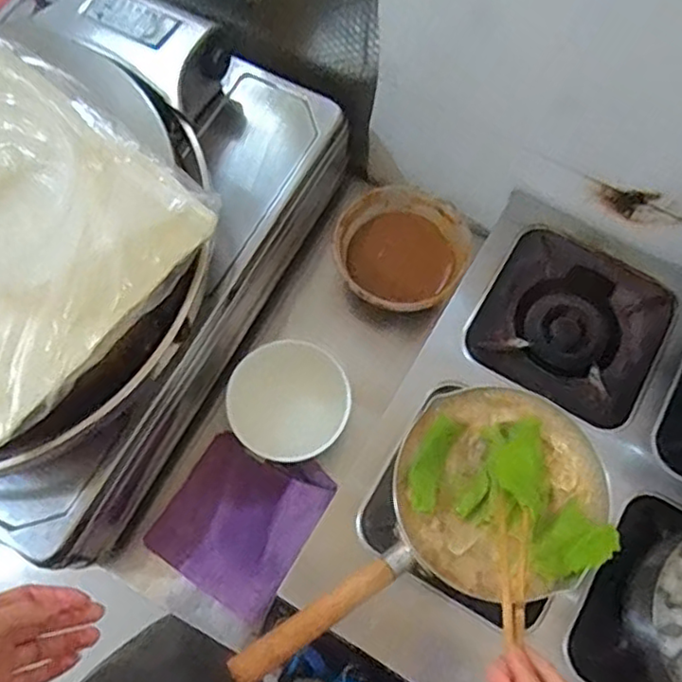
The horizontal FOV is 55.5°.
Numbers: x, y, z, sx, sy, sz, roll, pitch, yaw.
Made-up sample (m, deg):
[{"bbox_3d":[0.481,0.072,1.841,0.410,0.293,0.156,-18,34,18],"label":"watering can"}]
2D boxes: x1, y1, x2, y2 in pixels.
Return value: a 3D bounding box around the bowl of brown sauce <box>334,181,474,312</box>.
[{"bbox_3d":[0.069,-0.104,0.796,0.154,0.070,0.151,1,70,-2],"label":"bowl of brown sauce"}]

